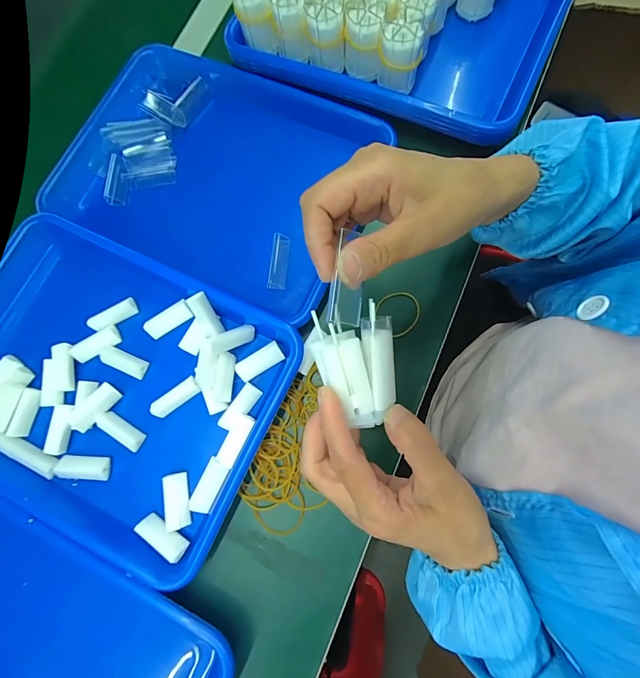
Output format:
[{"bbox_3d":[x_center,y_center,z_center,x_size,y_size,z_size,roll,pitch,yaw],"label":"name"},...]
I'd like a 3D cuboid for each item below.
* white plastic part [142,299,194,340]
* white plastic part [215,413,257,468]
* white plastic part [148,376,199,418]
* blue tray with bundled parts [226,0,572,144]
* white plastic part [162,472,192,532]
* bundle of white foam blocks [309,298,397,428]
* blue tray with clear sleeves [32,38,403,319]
[{"bbox_3d":[-0.152,-0.020,0.347,0.046,0.008,0.022,-31,80,-5],"label":"white plastic part"},{"bbox_3d":[-0.077,0.093,0.318,0.019,0.014,0.047,25,80,6],"label":"white plastic part"},{"bbox_3d":[-0.137,0.055,0.328,0.045,0.016,0.018,-36,80,-6],"label":"white plastic part"},{"bbox_3d":[0.087,-0.360,0.369,0.306,0.075,0.237,24,80,6],"label":"blue tray with bundled parts"},{"bbox_3d":[-0.129,0.146,0.310,0.018,0.017,0.046,-12,79,-1],"label":"white plastic part"},{"bbox_3d":[0.024,0.016,0.205,0.048,0.016,0.069,-17,79,-2],"label":"bundle of white foam blocks"},{"bbox_3d":[-0.117,-0.189,0.383,0.326,0.037,0.232,24,80,6],"label":"blue tray with clear sleeves"}]

